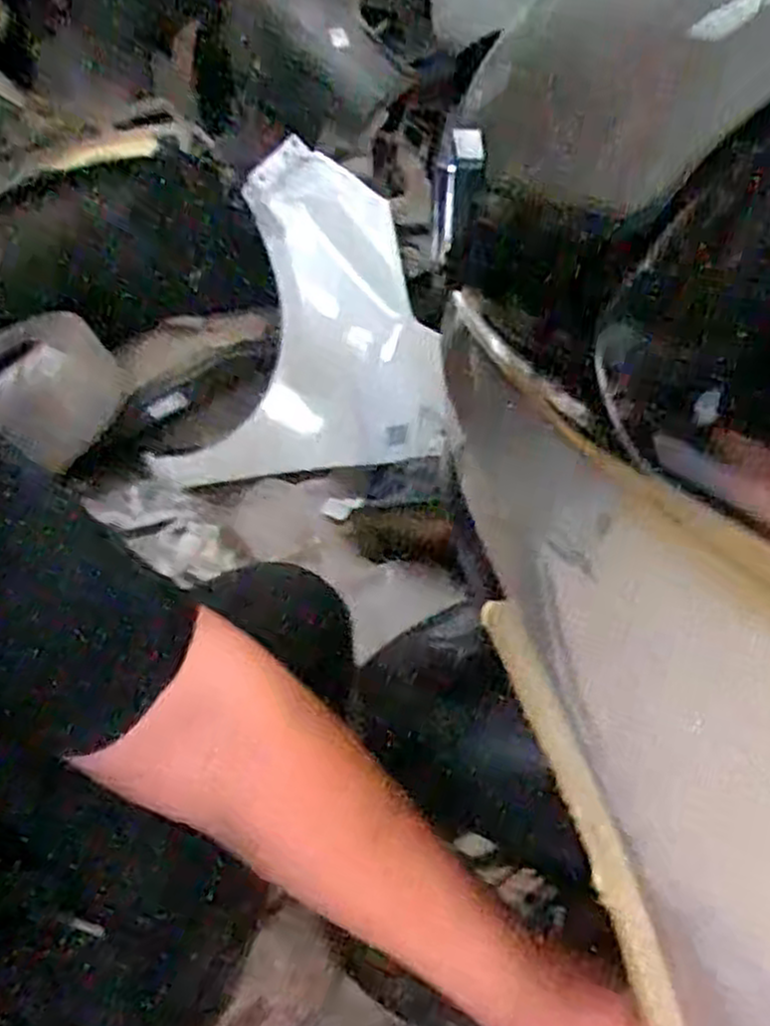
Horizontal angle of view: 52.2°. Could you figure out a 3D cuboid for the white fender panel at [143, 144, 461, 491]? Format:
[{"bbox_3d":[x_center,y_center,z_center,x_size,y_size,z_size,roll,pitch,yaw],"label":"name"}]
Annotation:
[{"bbox_3d":[-0.183,-0.414,1.870,0.764,0.720,0.208,6,28,18],"label":"white fender panel"}]

